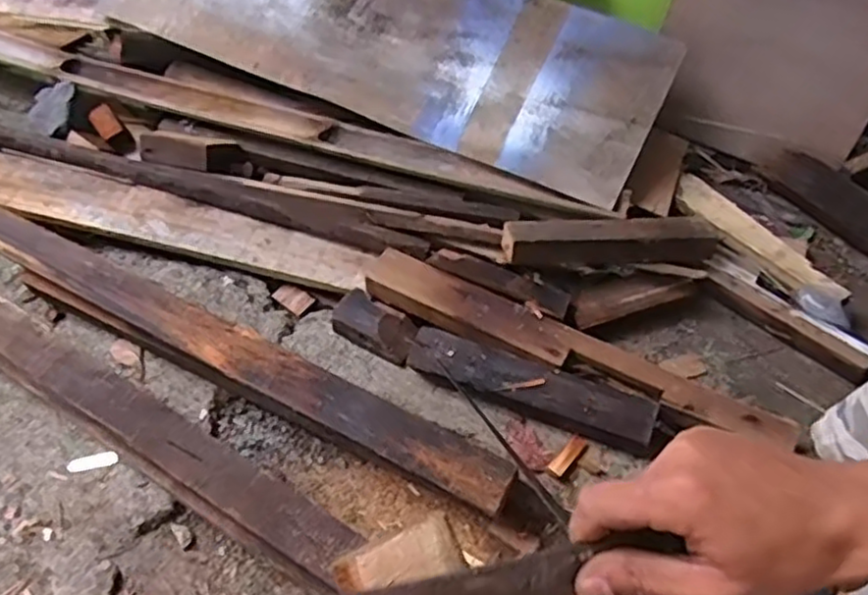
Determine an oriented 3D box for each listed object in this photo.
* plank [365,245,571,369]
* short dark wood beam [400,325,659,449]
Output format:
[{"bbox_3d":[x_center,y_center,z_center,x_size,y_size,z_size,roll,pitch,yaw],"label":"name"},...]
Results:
[{"bbox_3d":[0.042,0.012,0.934,0.280,0.023,0.067,25,60,17],"label":"plank"},{"bbox_3d":[0.114,0.113,0.903,0.303,0.050,0.071,19,58,15],"label":"short dark wood beam"}]

